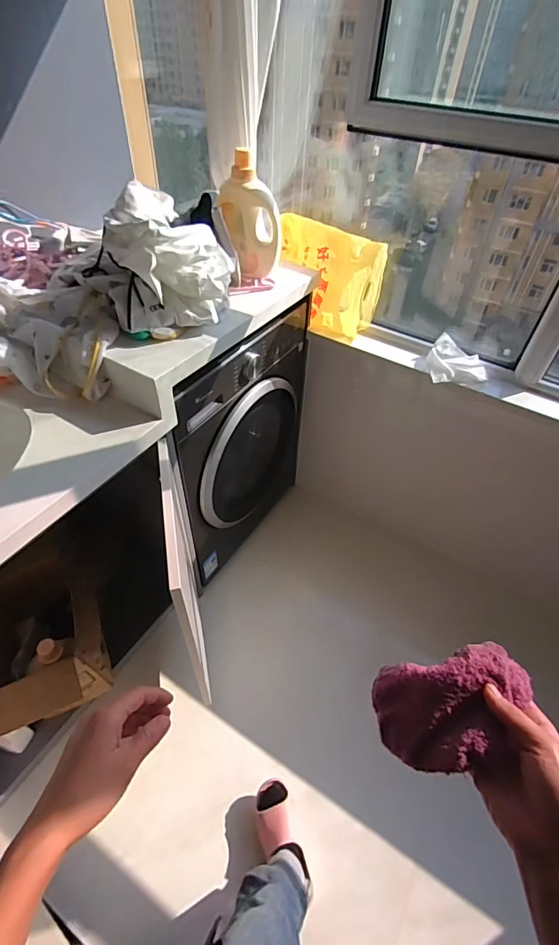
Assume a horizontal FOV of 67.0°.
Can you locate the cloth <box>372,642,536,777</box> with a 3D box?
[{"bbox_3d":[0.156,0.211,0.380,0.114,0.076,0.087,-6,50,-9],"label":"cloth"}]

